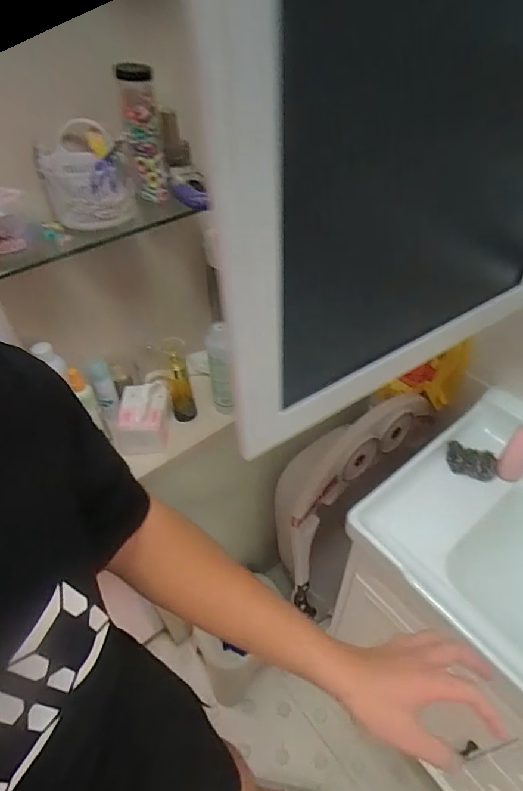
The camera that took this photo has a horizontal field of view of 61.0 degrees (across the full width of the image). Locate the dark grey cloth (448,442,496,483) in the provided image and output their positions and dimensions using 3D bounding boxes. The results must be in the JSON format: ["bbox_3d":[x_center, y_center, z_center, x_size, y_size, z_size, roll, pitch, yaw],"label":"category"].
[{"bbox_3d":[0.425,0.137,0.896,0.098,0.041,0.057,14,46,17],"label":"dark grey cloth"}]

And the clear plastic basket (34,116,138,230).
[{"bbox_3d":[-0.255,-0.315,0.642,0.105,0.111,0.105,-31,50,-26],"label":"clear plastic basket"}]

